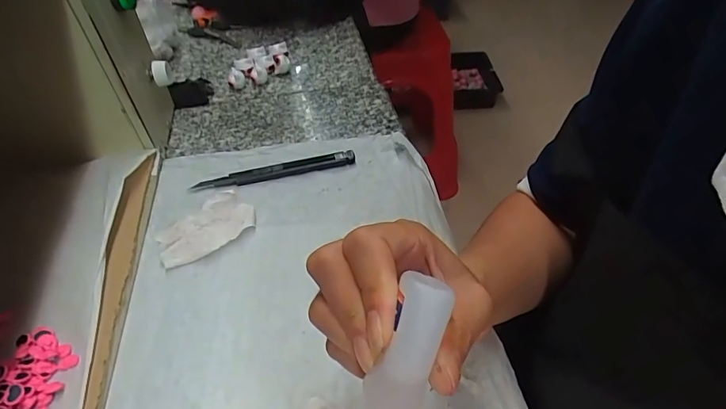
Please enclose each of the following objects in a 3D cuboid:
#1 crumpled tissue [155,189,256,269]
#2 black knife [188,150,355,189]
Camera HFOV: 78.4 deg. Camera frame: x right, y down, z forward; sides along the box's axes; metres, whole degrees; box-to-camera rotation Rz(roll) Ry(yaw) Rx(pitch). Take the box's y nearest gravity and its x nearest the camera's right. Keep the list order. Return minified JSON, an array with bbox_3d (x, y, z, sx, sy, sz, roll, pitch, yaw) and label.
[{"bbox_3d":[-0.135,0.021,0.381,0.083,0.009,0.054,-34,53,-27],"label":"crumpled tissue"},{"bbox_3d":[-0.084,-0.034,0.434,0.152,0.006,0.018,-11,46,-8],"label":"black knife"}]

